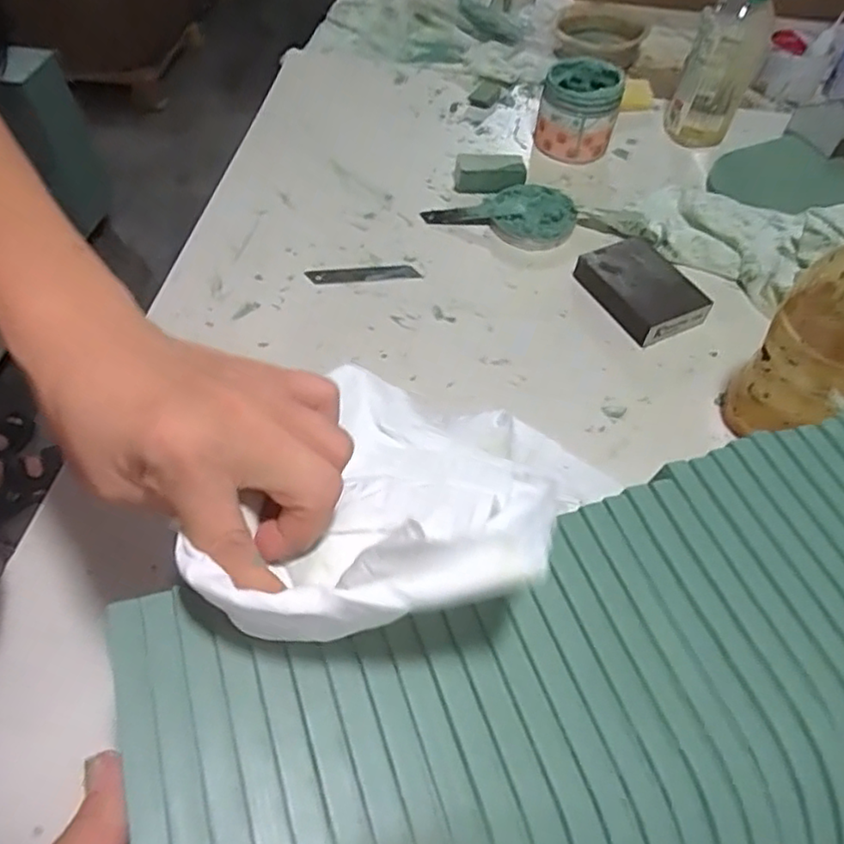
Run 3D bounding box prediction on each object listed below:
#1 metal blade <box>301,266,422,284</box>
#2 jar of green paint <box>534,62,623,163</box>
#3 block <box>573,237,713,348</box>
[{"bbox_3d":[-0.053,-0.132,0.585,0.101,0.004,0.017,-5,61,-5],"label":"metal blade"},{"bbox_3d":[0.164,-0.325,0.684,0.081,0.078,0.064,14,55,7],"label":"jar of green paint"},{"bbox_3d":[0.189,-0.115,0.561,0.065,0.029,0.100,-24,59,-18],"label":"block"}]

